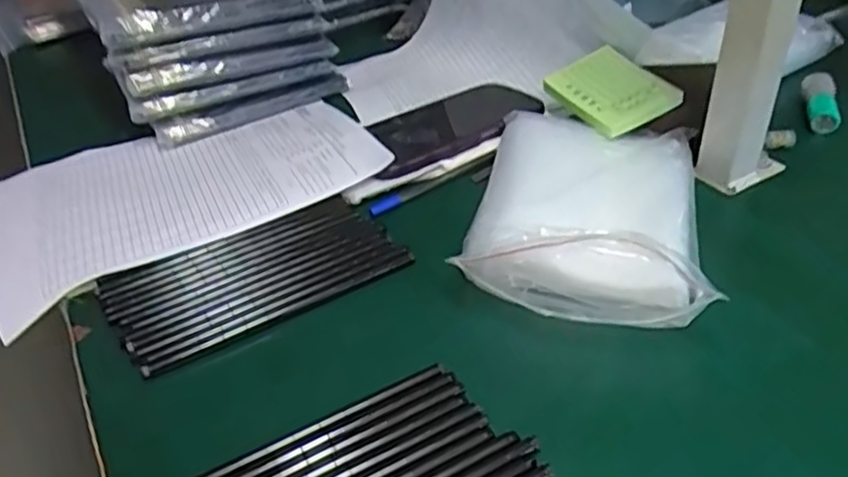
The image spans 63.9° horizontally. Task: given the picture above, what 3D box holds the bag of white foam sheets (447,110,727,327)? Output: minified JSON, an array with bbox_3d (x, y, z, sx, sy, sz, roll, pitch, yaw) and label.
[{"bbox_3d":[0.109,-0.031,0.454,0.142,0.046,0.218,6,38,12],"label":"bag of white foam sheets"}]

